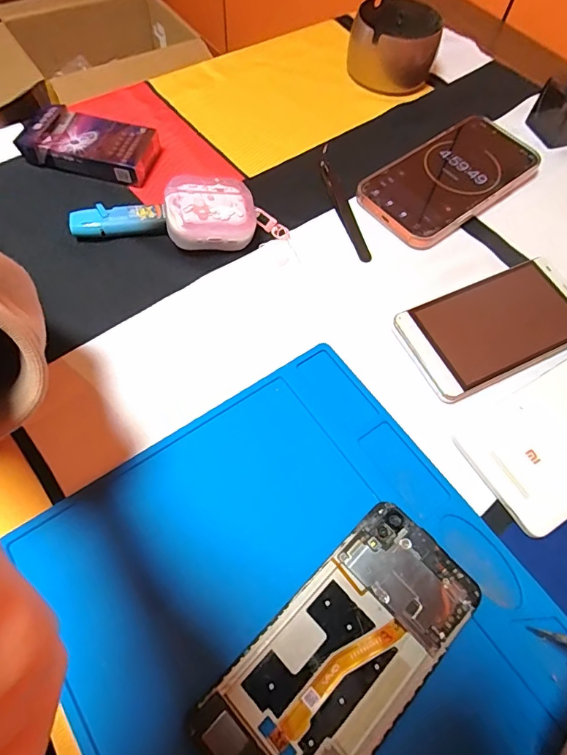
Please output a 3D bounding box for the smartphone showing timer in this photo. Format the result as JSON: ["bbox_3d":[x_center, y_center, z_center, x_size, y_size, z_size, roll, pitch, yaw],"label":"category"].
[{"bbox_3d":[0.144,-0.173,0.389,0.164,0.015,0.082,-35,70,-20],"label":"smartphone showing timer"}]

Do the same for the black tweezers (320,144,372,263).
[{"bbox_3d":[0.047,-0.149,0.370,0.015,0.010,0.129,-11,64,-10],"label":"black tweezers"}]

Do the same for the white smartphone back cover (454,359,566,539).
[{"bbox_3d":[0.189,0.032,0.288,0.149,0.011,0.075,-28,68,-17],"label":"white smartphone back cover"}]

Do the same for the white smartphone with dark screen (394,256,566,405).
[{"bbox_3d":[0.154,-0.038,0.321,0.141,0.011,0.071,-22,66,-15],"label":"white smartphone with dark screen"}]

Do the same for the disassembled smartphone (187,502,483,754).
[{"bbox_3d":[0.030,0.138,0.223,0.147,0.012,0.069,-40,72,-22],"label":"disassembled smartphone"}]

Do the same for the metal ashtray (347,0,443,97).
[{"bbox_3d":[0.110,-0.331,0.448,0.083,0.046,0.093,15,62,3],"label":"metal ashtray"}]

